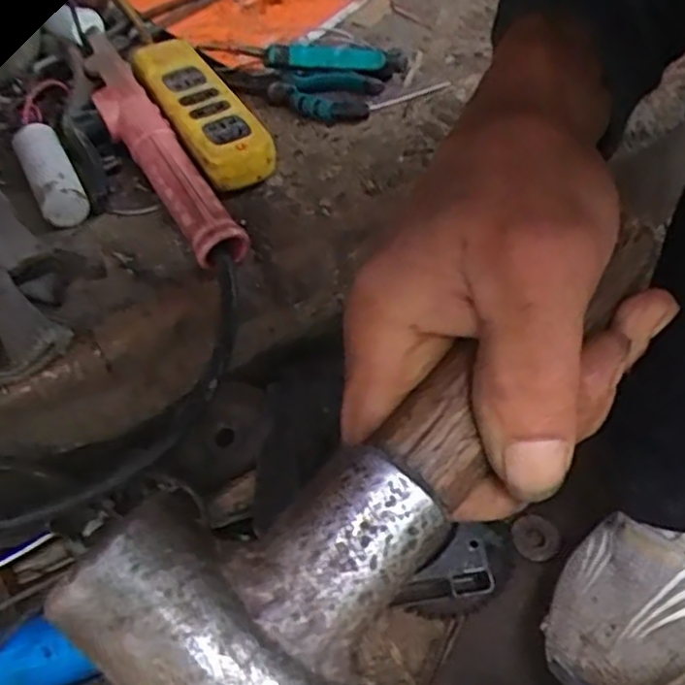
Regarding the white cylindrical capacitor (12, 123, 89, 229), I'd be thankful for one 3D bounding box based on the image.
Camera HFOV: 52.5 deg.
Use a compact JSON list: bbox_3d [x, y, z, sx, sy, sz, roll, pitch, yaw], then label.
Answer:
[{"bbox_3d":[-0.234,-0.138,0.551,0.034,0.029,0.114,-24,53,-17],"label":"white cylindrical capacitor"}]

